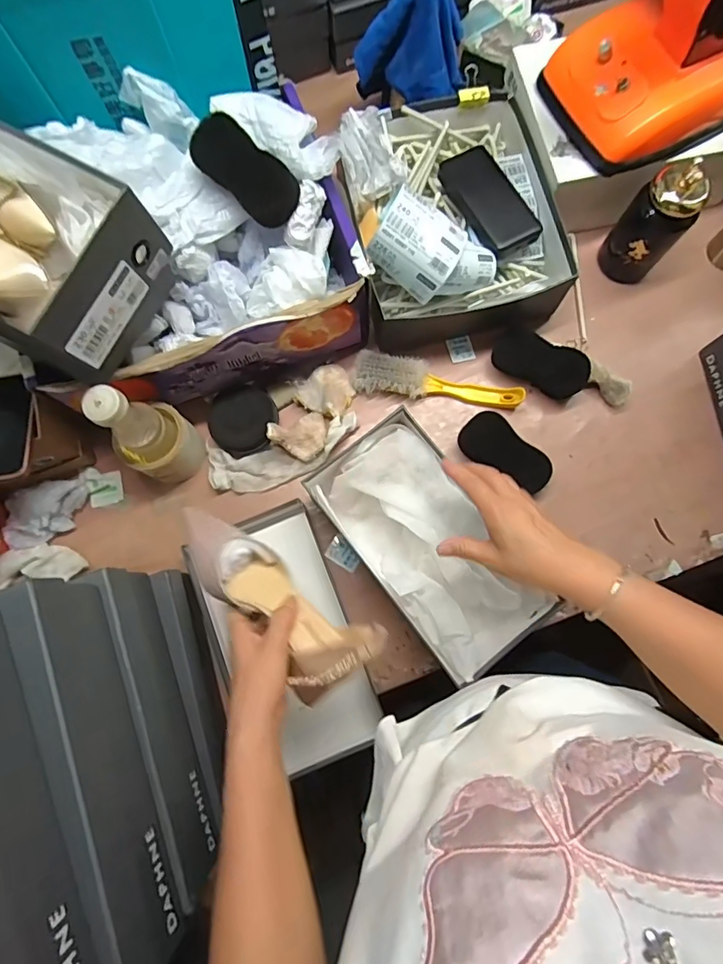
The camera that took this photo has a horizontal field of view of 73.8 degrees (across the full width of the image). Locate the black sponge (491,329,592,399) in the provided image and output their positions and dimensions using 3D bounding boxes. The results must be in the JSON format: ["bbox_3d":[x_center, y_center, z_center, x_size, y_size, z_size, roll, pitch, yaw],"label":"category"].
[{"bbox_3d":[0.245,-0.164,0.660,0.126,0.009,0.067,33,122,12],"label":"black sponge"}]

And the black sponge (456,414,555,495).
[{"bbox_3d":[0.190,-0.037,0.641,0.126,0.035,0.058,43,83,8],"label":"black sponge"}]

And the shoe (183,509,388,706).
[{"bbox_3d":[-0.093,0.108,0.480,0.247,0.064,0.078,35,81,26],"label":"shoe"}]

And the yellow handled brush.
[{"bbox_3d":[0.104,-0.134,0.661,0.230,0.032,0.050,10,79,3],"label":"yellow handled brush"}]

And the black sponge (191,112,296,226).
[{"bbox_3d":[-0.127,-0.339,0.522,0.126,0.023,0.061,42,82,-6],"label":"black sponge"}]

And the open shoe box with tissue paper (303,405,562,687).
[{"bbox_3d":[0.079,0.077,0.586,0.145,0.102,0.300,-36,80,-6],"label":"open shoe box with tissue paper"}]

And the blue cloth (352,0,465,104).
[{"bbox_3d":[0.065,-0.582,0.636,0.146,0.120,0.079,4,79,2],"label":"blue cloth"}]

